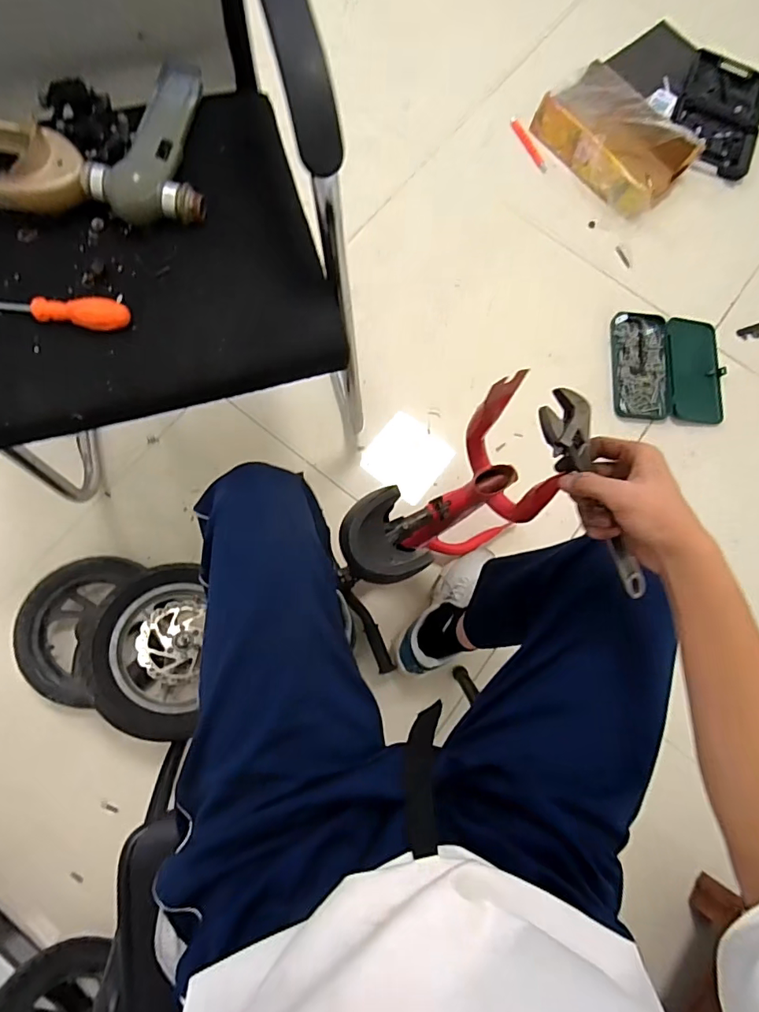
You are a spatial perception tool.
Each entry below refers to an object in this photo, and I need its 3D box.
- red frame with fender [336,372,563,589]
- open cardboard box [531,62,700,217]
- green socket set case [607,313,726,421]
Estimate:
[{"bbox_3d":[0.072,0.001,0.546,0.231,0.207,0.121,-34,81,-11],"label":"red frame with fender"},{"bbox_3d":[0.557,-0.872,1.191,0.219,0.082,0.359,-35,82,-9],"label":"open cardboard box"},{"bbox_3d":[0.638,-0.310,1.116,0.240,0.033,0.241,4,80,-1],"label":"green socket set case"}]

